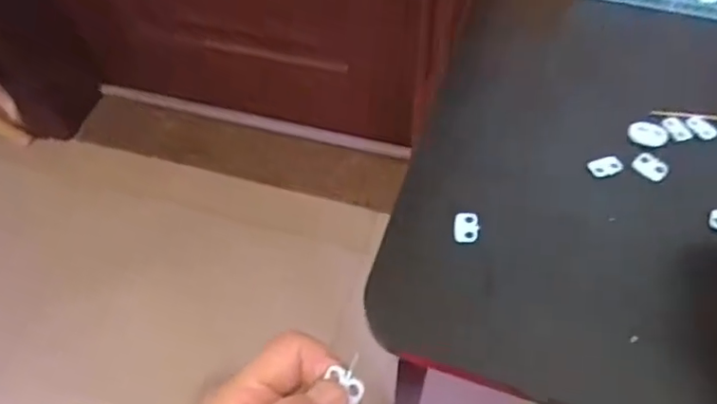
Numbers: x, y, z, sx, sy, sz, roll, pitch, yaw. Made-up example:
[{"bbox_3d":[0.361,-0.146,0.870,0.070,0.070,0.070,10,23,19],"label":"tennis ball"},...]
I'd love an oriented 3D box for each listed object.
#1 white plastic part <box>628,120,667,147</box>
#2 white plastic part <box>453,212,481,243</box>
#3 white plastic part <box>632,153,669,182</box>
[{"bbox_3d":[0.183,-0.044,0.353,0.022,0.007,0.016,15,60,11],"label":"white plastic part"},{"bbox_3d":[0.063,0.014,0.327,0.014,0.004,0.019,2,58,3],"label":"white plastic part"},{"bbox_3d":[0.179,-0.022,0.344,0.013,0.006,0.020,-36,64,-19],"label":"white plastic part"}]

